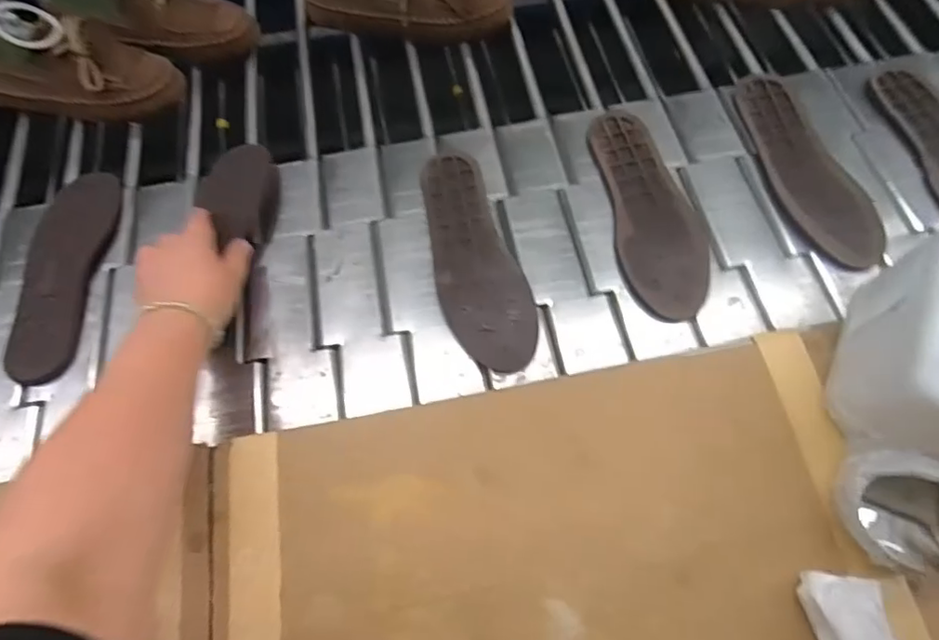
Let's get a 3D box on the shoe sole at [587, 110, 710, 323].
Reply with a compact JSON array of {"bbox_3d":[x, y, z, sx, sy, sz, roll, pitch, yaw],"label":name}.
[{"bbox_3d":[0.175,-0.113,0.551,0.078,0.019,0.236,-6,55,0],"label":"shoe sole"}]

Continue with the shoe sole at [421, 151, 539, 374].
[{"bbox_3d":[0.000,-0.063,0.533,0.076,0.020,0.235,-16,56,-7],"label":"shoe sole"}]

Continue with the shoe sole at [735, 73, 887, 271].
[{"bbox_3d":[0.337,-0.154,0.561,0.072,0.022,0.240,-9,55,-2],"label":"shoe sole"}]

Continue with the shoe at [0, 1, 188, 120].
[{"bbox_3d":[-0.448,-0.280,0.613,0.230,0.099,0.085,10,57,11],"label":"shoe"}]

